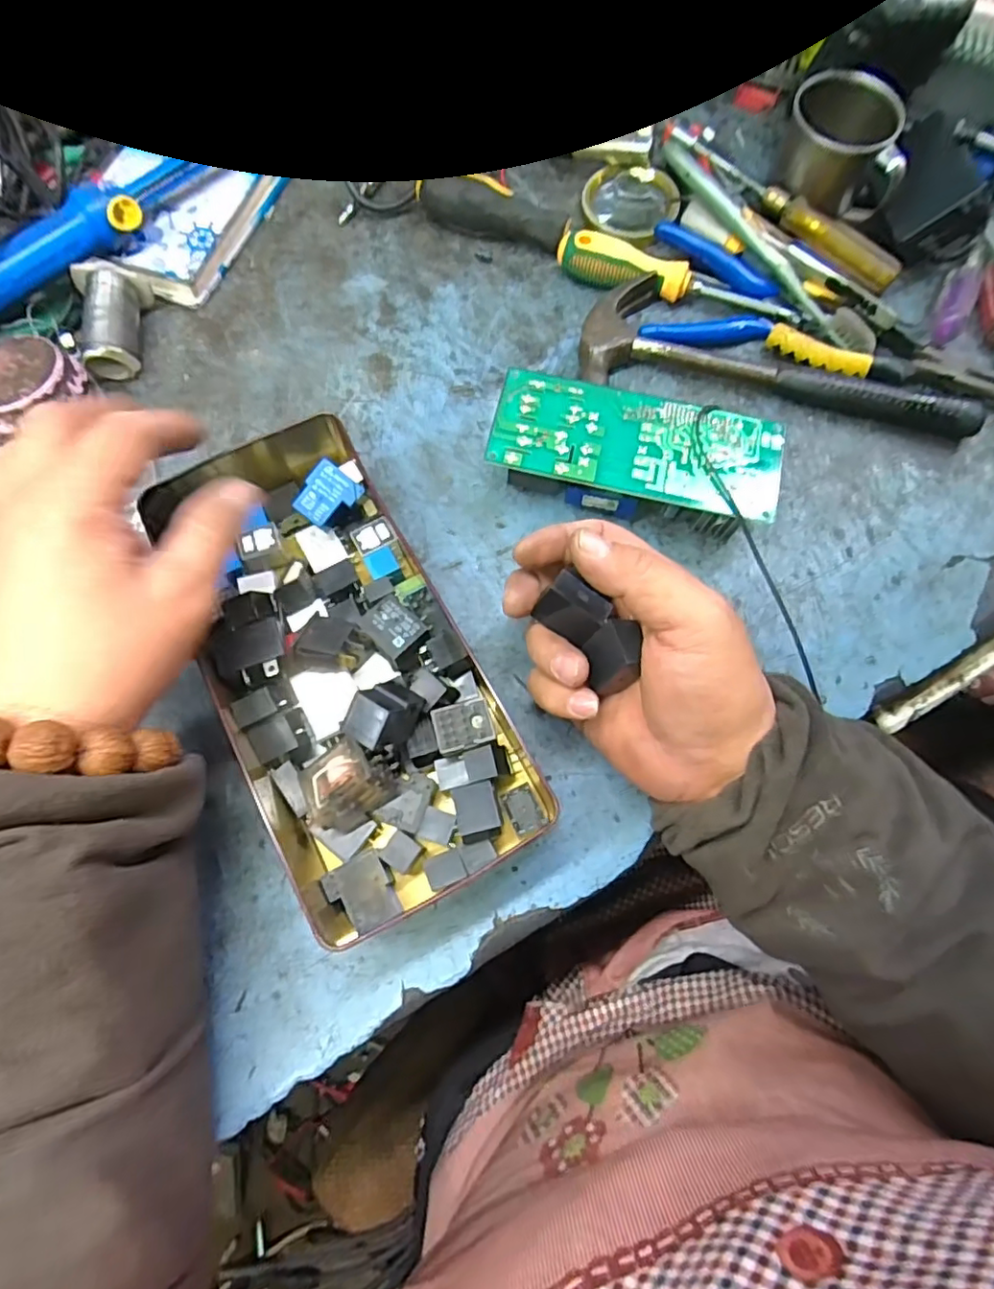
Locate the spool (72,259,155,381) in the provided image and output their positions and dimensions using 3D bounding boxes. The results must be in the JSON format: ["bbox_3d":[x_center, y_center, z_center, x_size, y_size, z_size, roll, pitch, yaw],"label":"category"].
[{"bbox_3d":[-0.243,-0.206,0.390,0.040,0.033,0.071,-10,72,-4],"label":"spool"}]

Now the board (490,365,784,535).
[{"bbox_3d":[0.078,-0.106,0.355,0.156,0.042,0.064,12,72,4],"label":"board"}]

